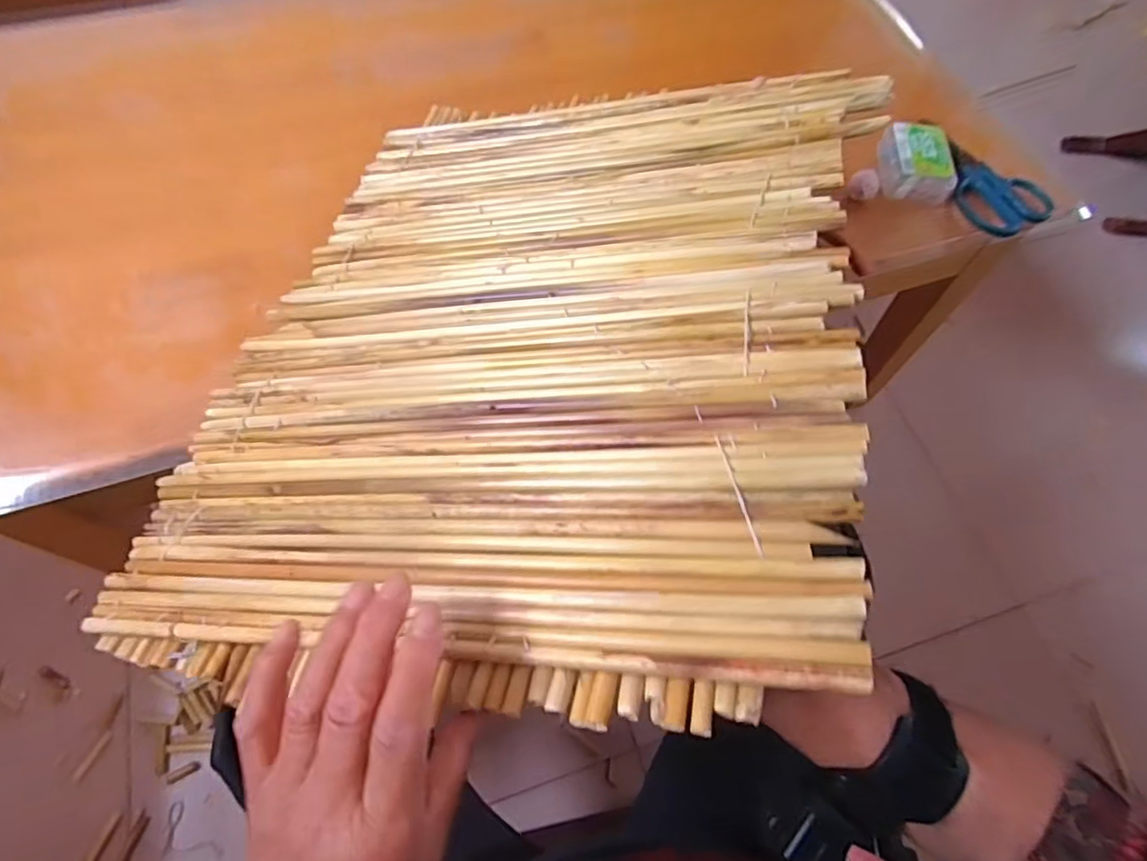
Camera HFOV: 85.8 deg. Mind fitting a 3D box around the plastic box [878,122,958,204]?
[{"bbox_3d":[0.357,-0.283,0.644,0.063,0.031,0.089,0,63,-4],"label":"plastic box"}]

